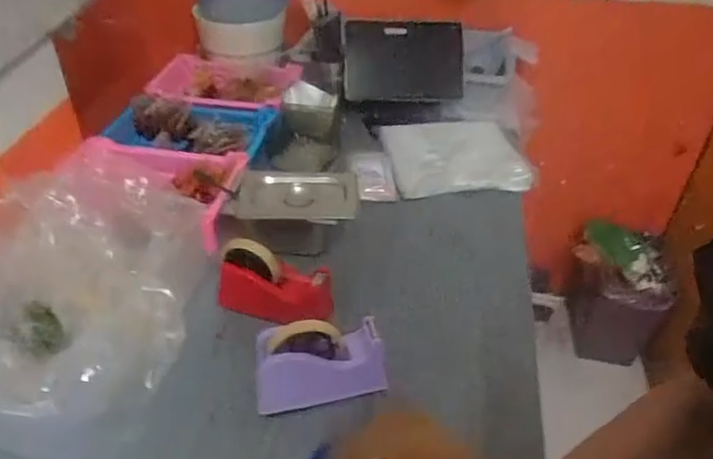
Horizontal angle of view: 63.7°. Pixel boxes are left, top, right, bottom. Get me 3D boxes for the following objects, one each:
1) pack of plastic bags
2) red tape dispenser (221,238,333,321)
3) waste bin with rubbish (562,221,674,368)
[{"bbox_3d":[0.198,-0.141,1.123,0.266,0.047,0.223,-5,40,-8],"label":"pack of plastic bags"},{"bbox_3d":[-0.111,0.079,0.801,0.162,0.104,0.050,19,13,-11],"label":"red tape dispenser"},{"bbox_3d":[0.756,0.196,1.723,0.238,0.358,0.303,-2,40,-4],"label":"waste bin with rubbish"}]

